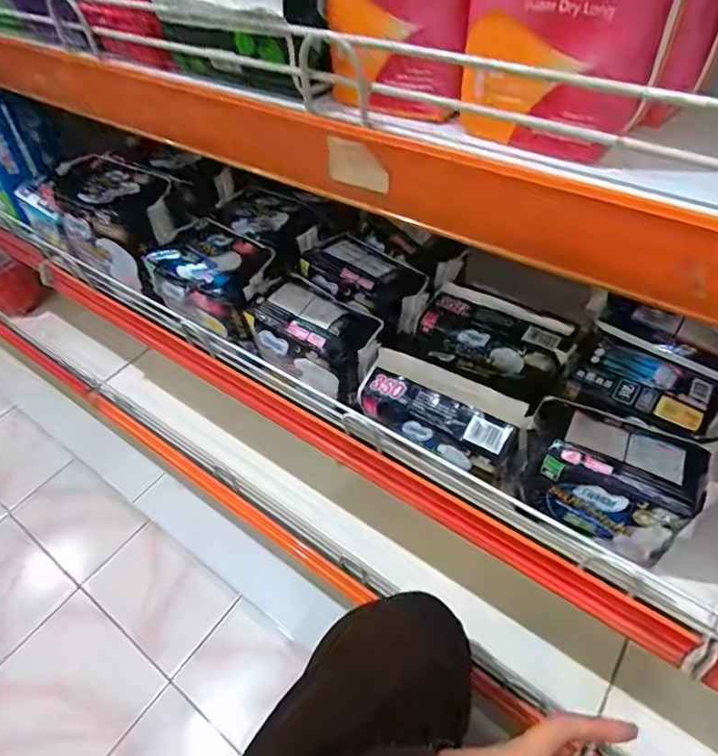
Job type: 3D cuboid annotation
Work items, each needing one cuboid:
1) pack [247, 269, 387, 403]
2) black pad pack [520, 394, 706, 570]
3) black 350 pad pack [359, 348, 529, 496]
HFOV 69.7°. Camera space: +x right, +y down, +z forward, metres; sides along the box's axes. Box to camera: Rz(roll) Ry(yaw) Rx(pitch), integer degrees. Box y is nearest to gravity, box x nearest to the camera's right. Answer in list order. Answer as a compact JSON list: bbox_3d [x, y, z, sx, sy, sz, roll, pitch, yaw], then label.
[{"bbox_3d":[-0.041,-0.040,0.494,0.124,0.067,0.074,30,57,26],"label":"pack"},{"bbox_3d":[0.188,0.076,0.399,0.121,0.073,0.071,23,54,22],"label":"black pad pack"},{"bbox_3d":[0.071,0.031,0.440,0.151,0.057,0.047,28,57,25],"label":"black 350 pad pack"}]

